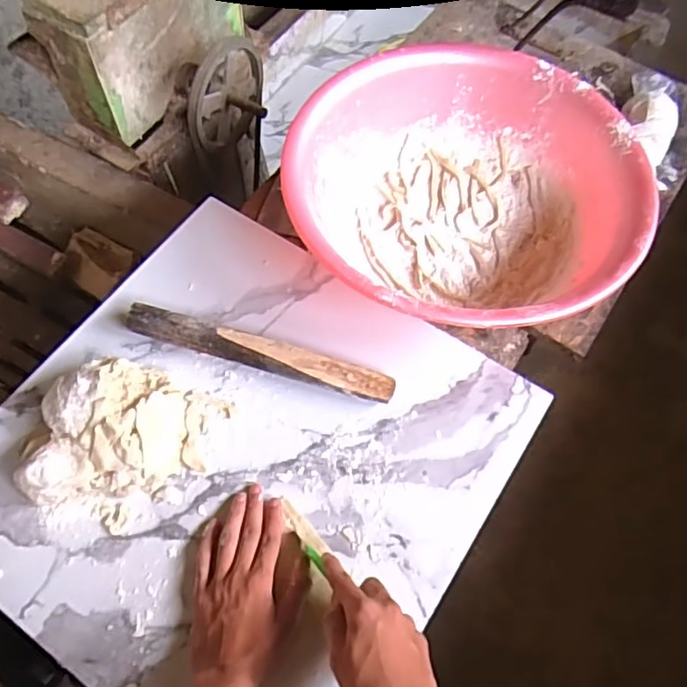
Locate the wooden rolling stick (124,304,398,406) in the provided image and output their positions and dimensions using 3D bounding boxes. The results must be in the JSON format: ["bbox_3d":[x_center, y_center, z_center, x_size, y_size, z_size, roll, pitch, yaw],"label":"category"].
[{"bbox_3d":[-0.092,0.012,0.661,0.296,0.033,0.034,16,63,5],"label":"wooden rolling stick"}]

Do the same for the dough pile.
[{"bbox_3d":[-0.227,0.096,0.599,0.168,0.061,0.160,17,63,5],"label":"dough pile"}]

